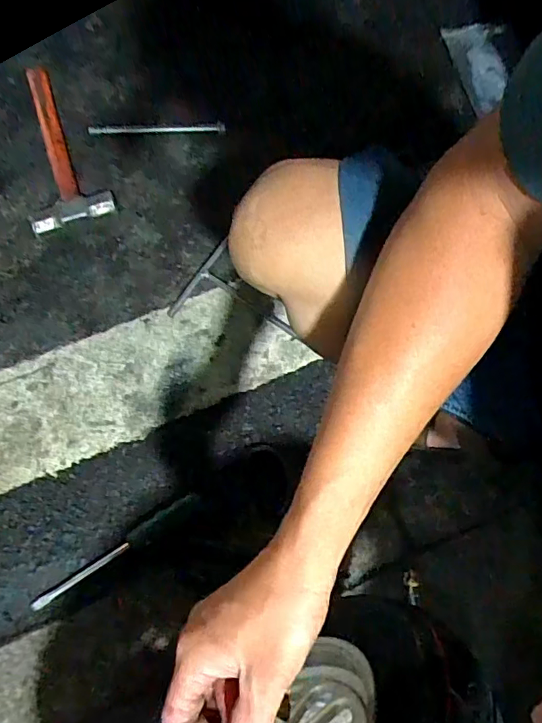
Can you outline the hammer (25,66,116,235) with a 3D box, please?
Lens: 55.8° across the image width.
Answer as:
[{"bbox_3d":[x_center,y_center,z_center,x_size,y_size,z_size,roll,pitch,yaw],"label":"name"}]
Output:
[{"bbox_3d":[-0.315,-0.315,0.774,0.114,0.037,0.287,-17,70,-5],"label":"hammer"}]

